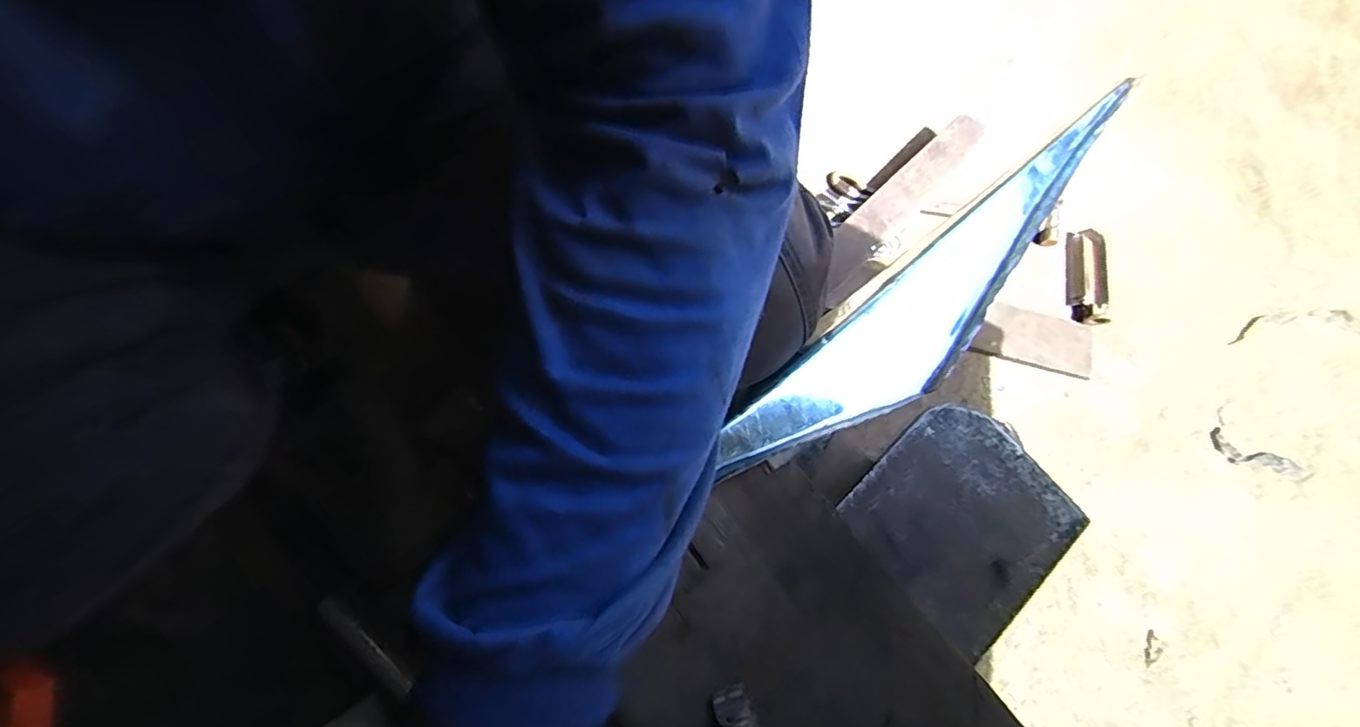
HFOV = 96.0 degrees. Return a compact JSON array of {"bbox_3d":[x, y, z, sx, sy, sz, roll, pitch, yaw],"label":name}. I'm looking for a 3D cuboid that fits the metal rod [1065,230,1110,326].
[{"bbox_3d":[0.478,-0.100,0.722,0.042,0.027,0.114,4,73,1],"label":"metal rod"}]

